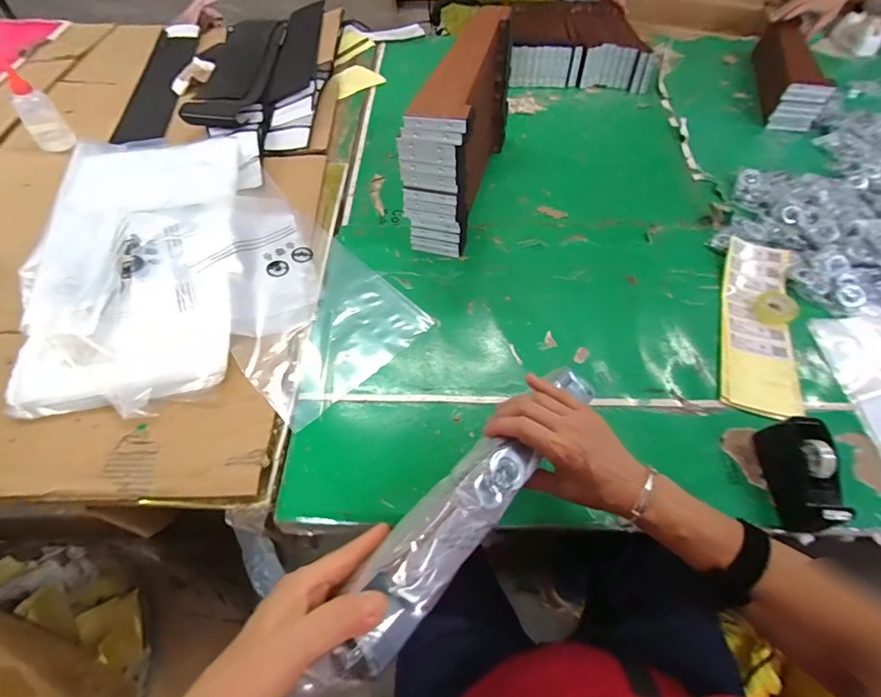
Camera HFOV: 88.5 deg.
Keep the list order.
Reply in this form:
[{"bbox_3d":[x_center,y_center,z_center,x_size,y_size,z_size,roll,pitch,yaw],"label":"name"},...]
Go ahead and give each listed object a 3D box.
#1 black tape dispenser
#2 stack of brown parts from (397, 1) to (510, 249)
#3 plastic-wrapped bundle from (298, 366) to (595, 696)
[{"bbox_3d":[0.407,0.142,0.512,0.043,0.081,0.116,-1,56,-1],"label":"black tape dispenser"},{"bbox_3d":[0.035,-0.347,0.721,0.097,0.224,0.321,15,59,7],"label":"stack of brown parts"},{"bbox_3d":[0.038,0.115,0.395,0.058,0.029,0.373,36,46,18],"label":"plastic-wrapped bundle"}]

